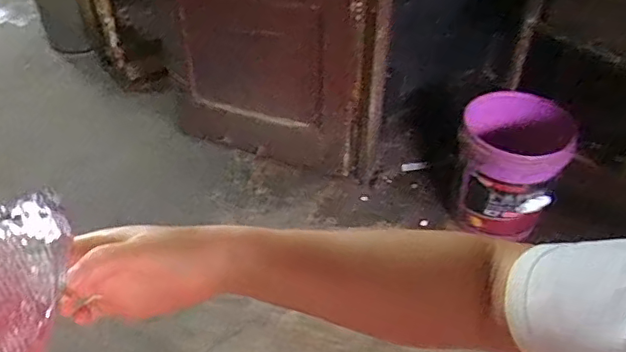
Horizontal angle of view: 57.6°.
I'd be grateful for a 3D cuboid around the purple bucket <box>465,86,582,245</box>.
[{"bbox_3d":[0.555,-0.028,1.609,0.272,0.328,0.295,0,42,0],"label":"purple bucket"}]

